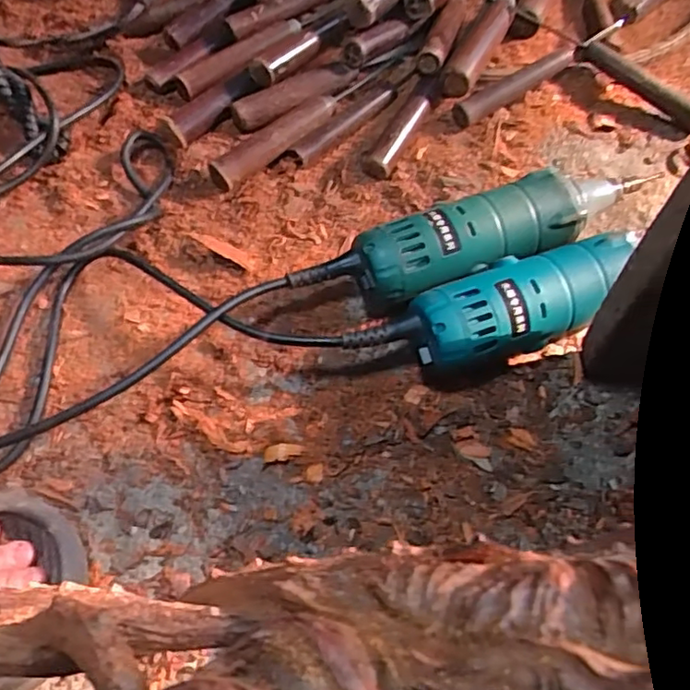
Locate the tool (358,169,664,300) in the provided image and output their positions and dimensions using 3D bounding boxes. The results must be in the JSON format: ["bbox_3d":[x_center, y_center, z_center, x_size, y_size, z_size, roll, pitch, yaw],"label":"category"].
[{"bbox_3d":[0.108,-0.074,0.413,0.212,0.044,0.057,-20,64,-10],"label":"tool"}]

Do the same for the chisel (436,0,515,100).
[{"bbox_3d":[0.150,-0.317,0.543,0.025,0.035,0.291,24,65,12],"label":"chisel"}]

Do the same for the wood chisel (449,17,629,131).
[{"bbox_3d":[0.160,-0.227,0.507,0.176,0.021,0.022,-32,67,-15],"label":"wood chisel"}]

